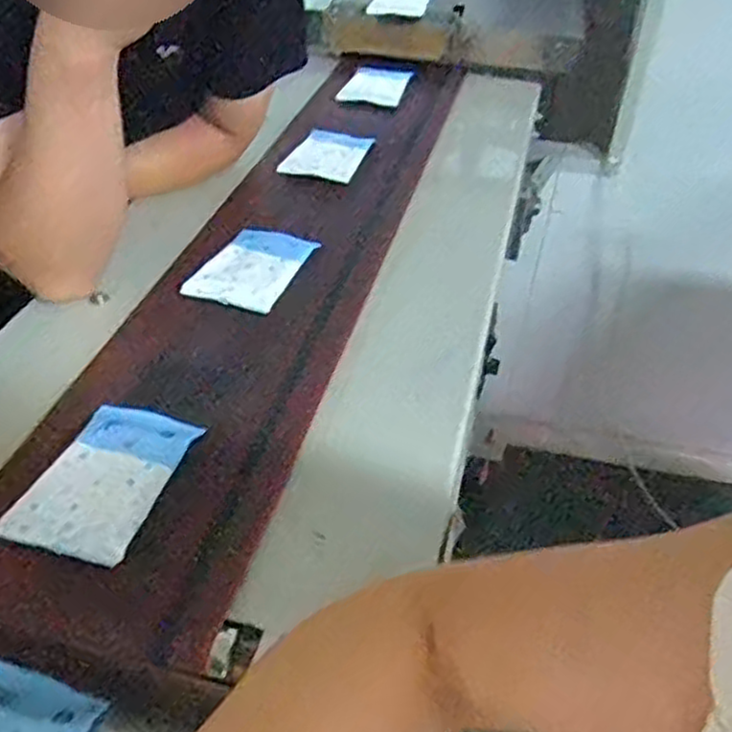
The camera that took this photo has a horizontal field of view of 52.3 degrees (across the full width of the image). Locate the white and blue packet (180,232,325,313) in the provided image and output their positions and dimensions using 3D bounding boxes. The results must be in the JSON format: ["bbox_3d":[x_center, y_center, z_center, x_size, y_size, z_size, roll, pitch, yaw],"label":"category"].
[{"bbox_3d":[-0.108,-0.097,0.726,0.085,0.011,0.127,16,44,13],"label":"white and blue packet"}]

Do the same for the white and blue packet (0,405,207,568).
[{"bbox_3d":[-0.182,0.075,0.524,0.087,0.016,0.134,14,44,11],"label":"white and blue packet"}]

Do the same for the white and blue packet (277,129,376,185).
[{"bbox_3d":[-0.044,-0.261,0.911,0.089,0.011,0.117,17,45,14],"label":"white and blue packet"}]

